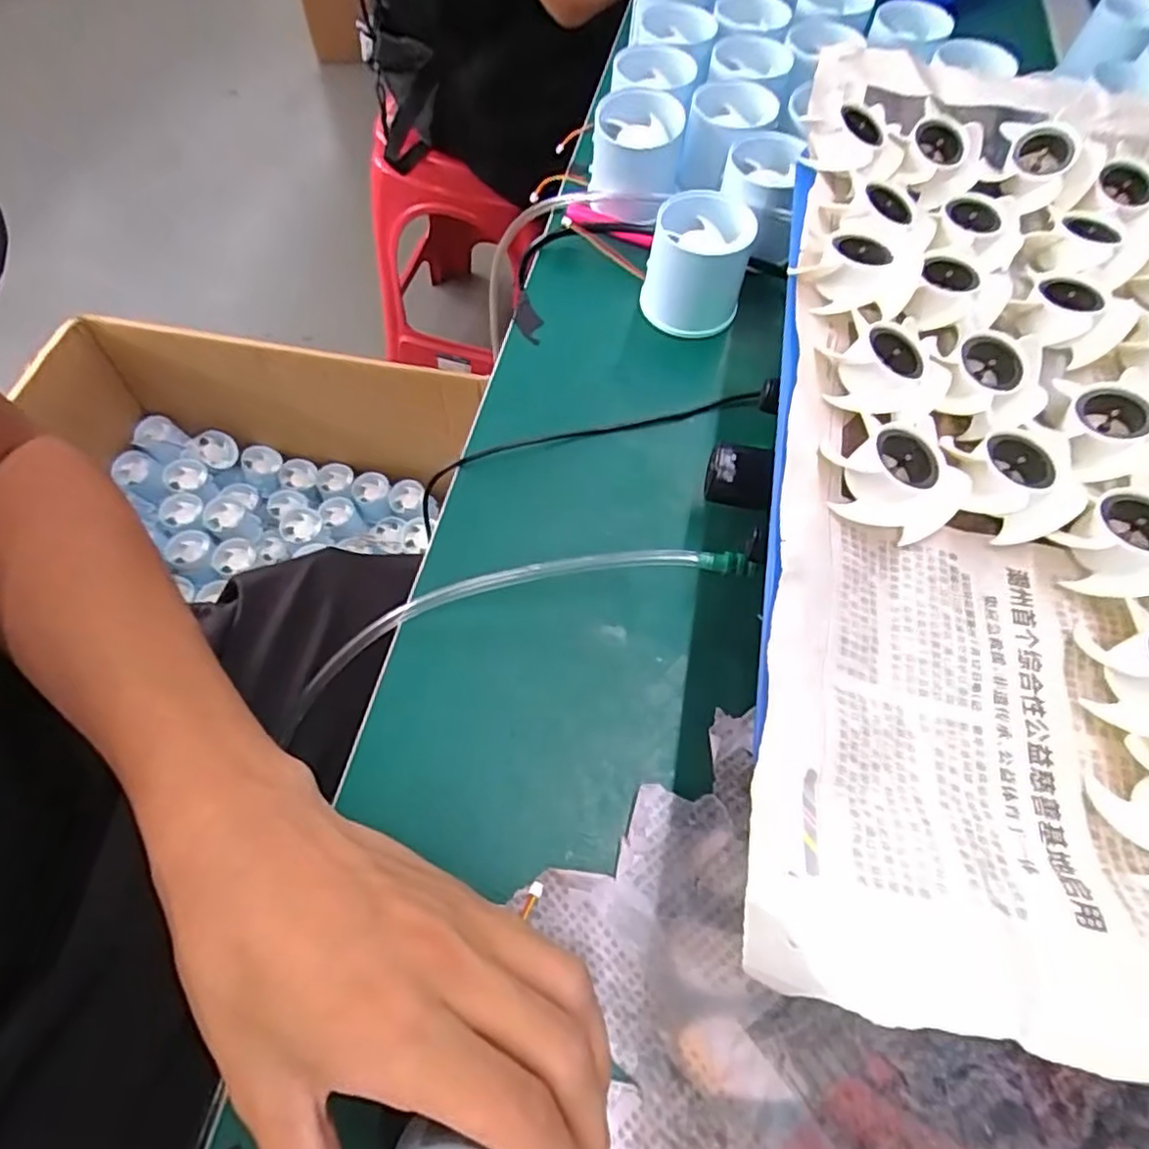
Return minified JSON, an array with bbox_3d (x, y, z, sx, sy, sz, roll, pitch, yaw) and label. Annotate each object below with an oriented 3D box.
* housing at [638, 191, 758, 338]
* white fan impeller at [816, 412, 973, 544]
[{"bbox_3d":[0.067,-0.171,0.358,0.054,0.046,0.057,14,64,6],"label":"housing"},{"bbox_3d":[0.100,-0.030,0.208,0.040,0.020,0.041,-38,71,-20],"label":"white fan impeller"}]

